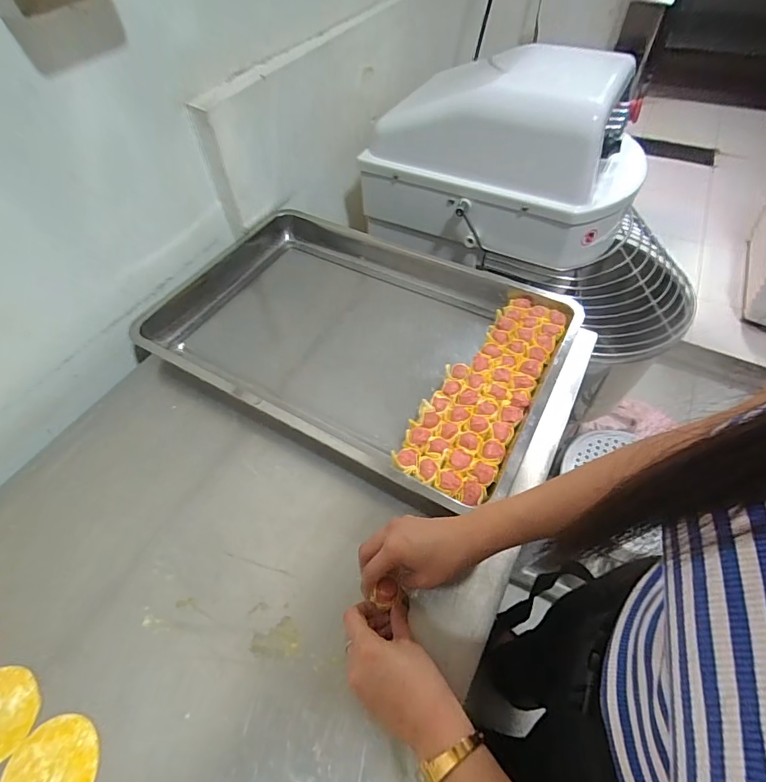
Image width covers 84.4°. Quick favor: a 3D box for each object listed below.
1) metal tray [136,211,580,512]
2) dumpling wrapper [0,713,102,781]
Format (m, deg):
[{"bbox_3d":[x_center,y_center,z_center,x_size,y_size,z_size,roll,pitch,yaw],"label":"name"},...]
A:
[{"bbox_3d":[-0.052,-0.095,0.662,0.603,0.062,0.388,24,59,19],"label":"metal tray"},{"bbox_3d":[-0.296,0.341,0.375,0.082,0.004,0.080,-1,54,2],"label":"dumpling wrapper"}]

